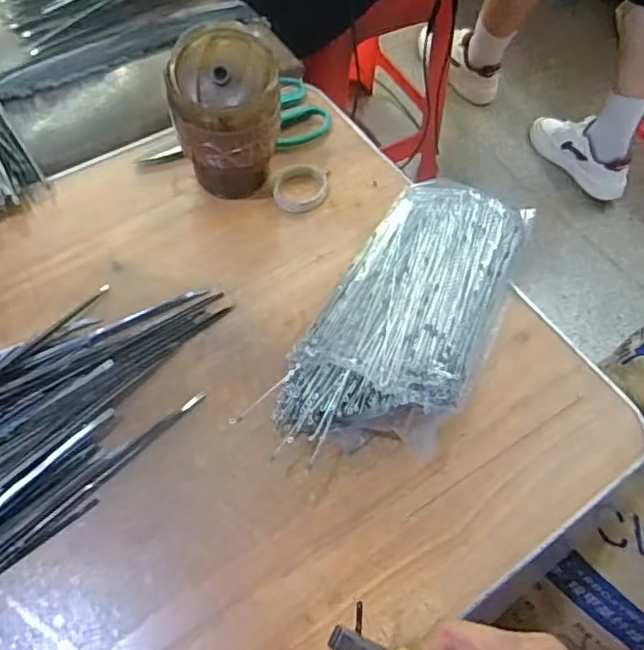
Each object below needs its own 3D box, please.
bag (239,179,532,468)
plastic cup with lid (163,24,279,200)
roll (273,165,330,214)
[{"bbox_3d":[0.066,-0.006,0.445,0.120,0.050,0.246,32,63,13],"label":"bag"},{"bbox_3d":[-0.077,-0.164,0.489,0.081,0.111,0.089,-5,61,-8],"label":"plastic cup with lid"},{"bbox_3d":[-0.018,-0.118,0.527,0.046,0.012,0.051,15,60,4],"label":"roll"}]

